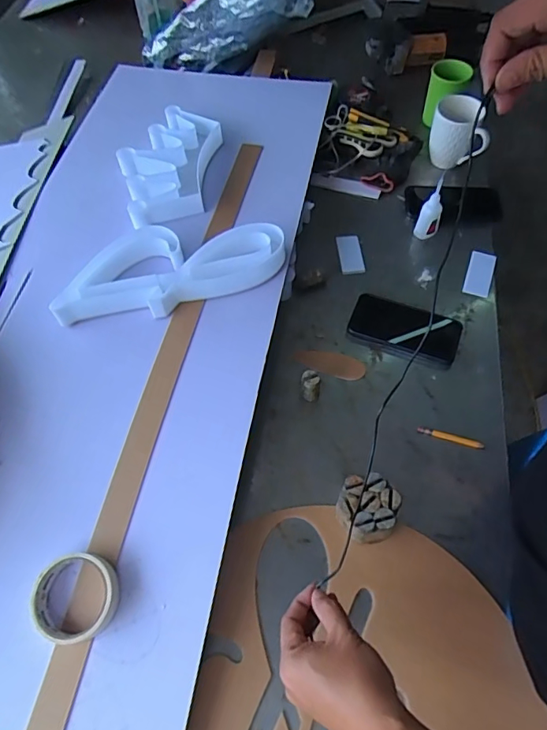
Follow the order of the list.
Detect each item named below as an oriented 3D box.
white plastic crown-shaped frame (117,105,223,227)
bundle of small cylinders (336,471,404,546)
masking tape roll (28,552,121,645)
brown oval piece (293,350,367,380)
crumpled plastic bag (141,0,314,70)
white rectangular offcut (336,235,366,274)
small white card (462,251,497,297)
[{"bbox_3d":[-0.187,-0.341,0.844,0.152,0.035,0.273,6,61,6],"label":"white plastic crown-shaped frame"},{"bbox_3d":[0.114,0.176,0.594,0.068,0.050,0.073,14,62,11],"label":"bundle of small cylinders"},{"bbox_3d":[-0.217,0.254,0.530,0.090,0.034,0.086,-5,60,0],"label":"masking tape roll"},{"bbox_3d":[0.084,-0.003,0.728,0.105,0.005,0.040,14,62,10],"label":"brown oval piece"},{"bbox_3d":[-0.112,-0.707,0.991,0.377,0.136,0.127,-8,56,29],"label":"crumpled plastic bag"},{"bbox_3d":[0.132,-0.192,0.835,0.040,0.007,0.084,-4,60,0],"label":"white rectangular offcut"},{"bbox_3d":[0.343,-0.153,0.806,0.040,0.009,0.091,18,63,13],"label":"small white card"}]

